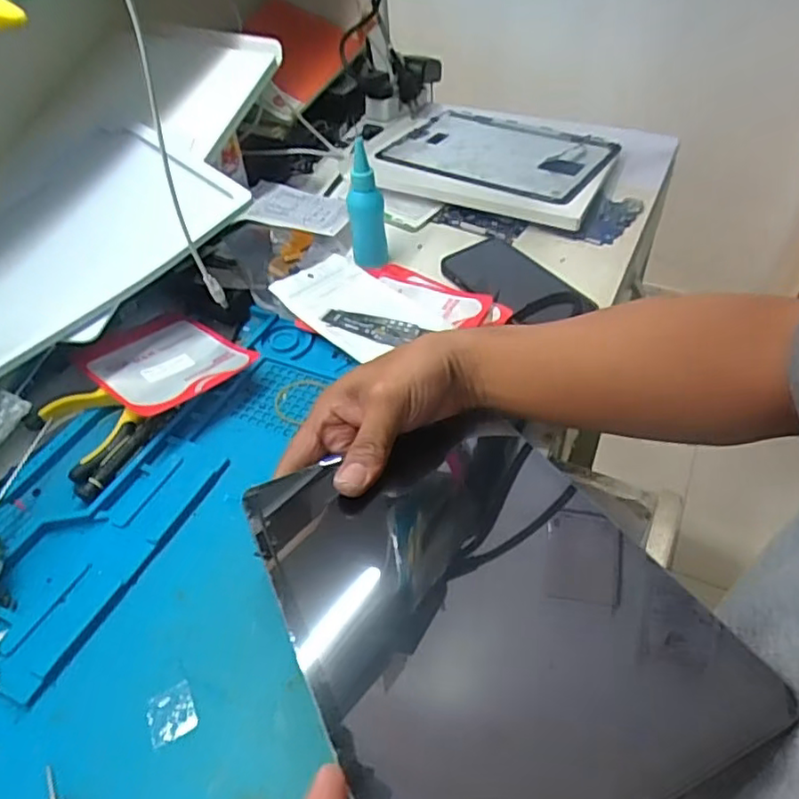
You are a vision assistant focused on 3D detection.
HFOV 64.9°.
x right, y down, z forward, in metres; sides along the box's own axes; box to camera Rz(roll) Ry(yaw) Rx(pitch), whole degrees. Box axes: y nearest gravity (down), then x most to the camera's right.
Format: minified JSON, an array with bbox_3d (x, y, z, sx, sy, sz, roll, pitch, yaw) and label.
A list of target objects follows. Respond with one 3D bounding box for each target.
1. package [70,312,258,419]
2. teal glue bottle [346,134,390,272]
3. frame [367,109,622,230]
[{"bbox_3d":[-0.195,-0.035,0.519,0.139,0.008,0.103,26,47,34],"label":"package"},{"bbox_3d":[-0.032,-0.178,0.600,0.034,0.123,0.029,-7,46,-2],"label":"teal glue bottle"},{"bbox_3d":[0.109,-0.283,0.732,0.270,0.014,0.213,21,52,22],"label":"frame"}]

